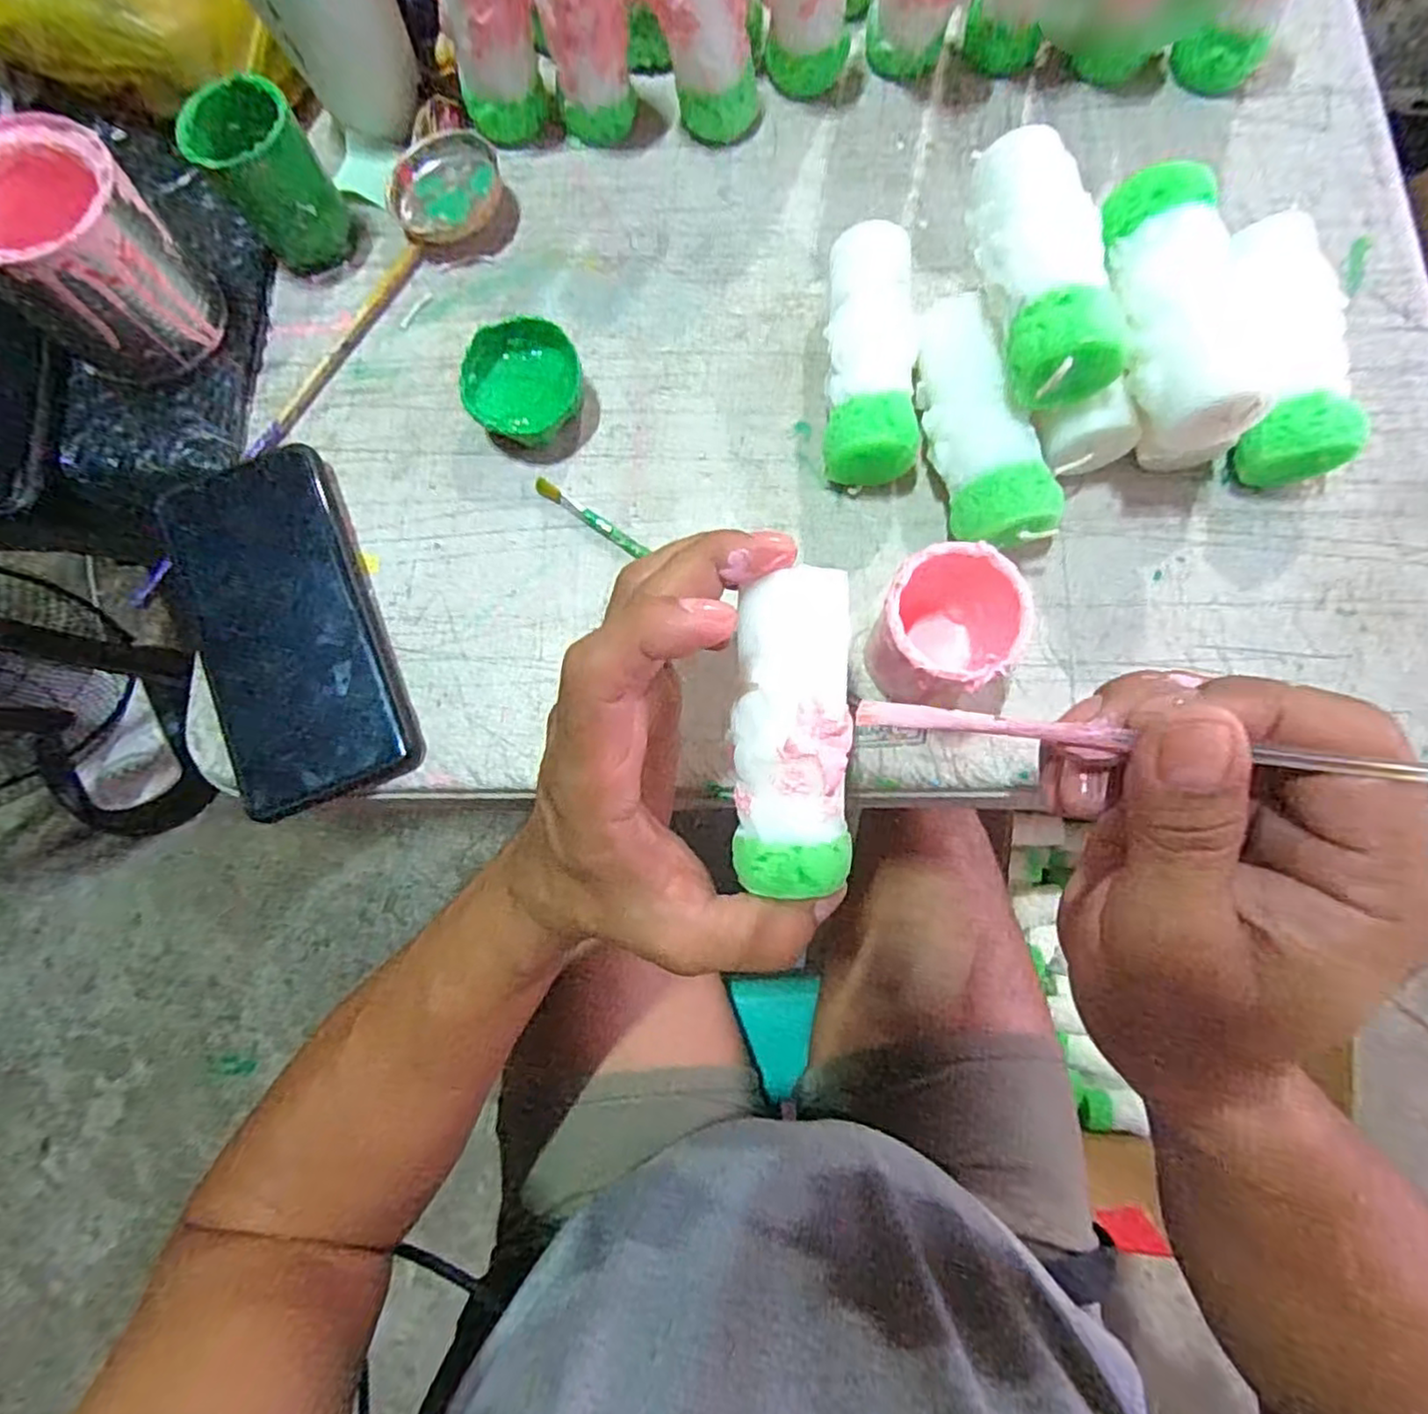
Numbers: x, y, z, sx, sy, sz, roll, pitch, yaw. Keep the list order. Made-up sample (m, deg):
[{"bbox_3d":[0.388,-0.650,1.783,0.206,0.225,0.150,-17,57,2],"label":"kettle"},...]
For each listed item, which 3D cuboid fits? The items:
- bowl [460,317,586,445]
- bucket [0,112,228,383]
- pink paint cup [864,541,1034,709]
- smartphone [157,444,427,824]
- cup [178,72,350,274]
[{"bbox_3d":[-0.086,-0.147,0.321,0.052,0.028,0.055,0,77,1],"label":"bowl"},{"bbox_3d":[-0.278,-0.198,0.309,0.074,0.075,0.070,0,77,1],"label":"bucket"},{"bbox_3d":[0.087,-0.027,0.272,0.048,0.063,0.050,0,77,1],"label":"pink paint cup"},{"bbox_3d":[-0.192,-0.039,0.308,0.078,0.011,0.165,-23,78,-4],"label":"smartphone"},{"bbox_3d":[-0.212,-0.253,0.330,0.047,0.057,0.050,0,77,1],"label":"cup"}]

